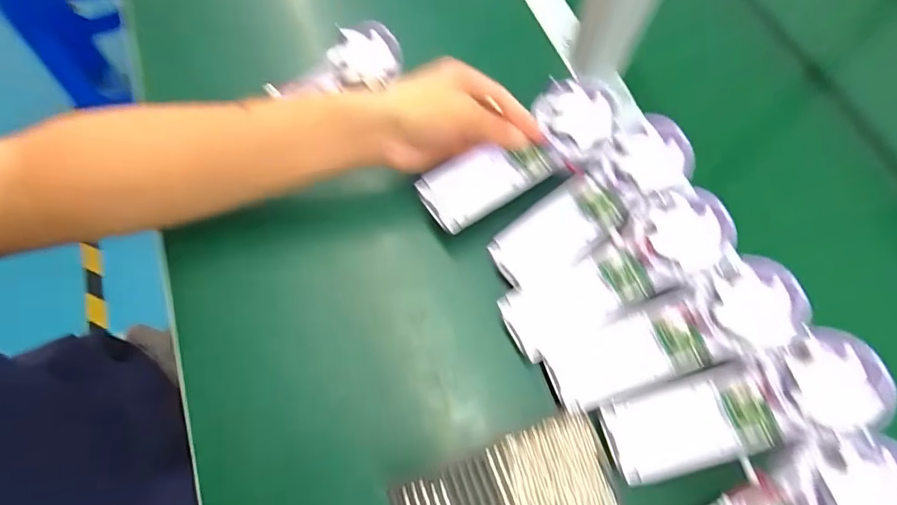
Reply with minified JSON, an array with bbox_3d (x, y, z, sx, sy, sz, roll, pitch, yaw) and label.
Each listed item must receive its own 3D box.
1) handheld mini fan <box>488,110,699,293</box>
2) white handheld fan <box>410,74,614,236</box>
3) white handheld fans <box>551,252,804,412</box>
[{"bbox_3d":[0.115,-0.040,0.355,0.179,0.029,0.053,-36,73,-15],"label":"handheld mini fan"},{"bbox_3d":[0.062,-0.079,0.366,0.178,0.024,0.061,-34,73,-14],"label":"white handheld fan"},{"bbox_3d":[0.157,0.061,0.311,0.174,0.031,0.058,-24,70,-12],"label":"white handheld fans"}]

